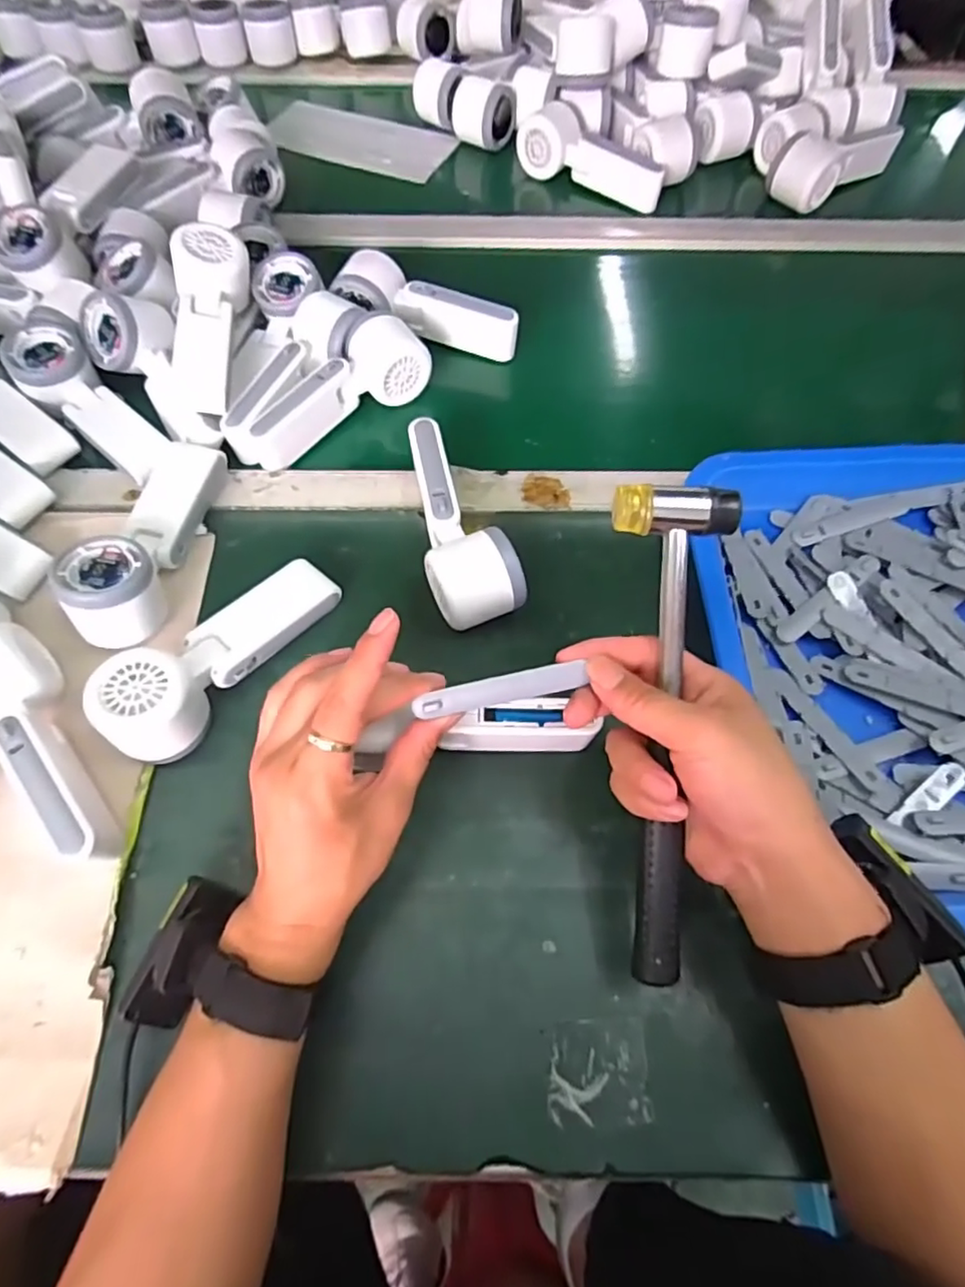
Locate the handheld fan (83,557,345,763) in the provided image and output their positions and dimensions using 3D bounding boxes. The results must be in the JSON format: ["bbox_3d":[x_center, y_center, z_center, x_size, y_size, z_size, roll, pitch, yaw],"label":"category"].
[{"bbox_3d":[-0.169,-0.001,0.398,0.057,0.050,0.160,31,67,15],"label":"handheld fan"}]

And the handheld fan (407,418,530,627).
[{"bbox_3d":[-0.025,-0.086,0.441,0.054,0.054,0.161,-20,64,-10],"label":"handheld fan"}]

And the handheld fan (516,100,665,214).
[{"bbox_3d":[0.122,-0.525,0.670,0.171,0.046,0.065,34,67,16],"label":"handheld fan"}]

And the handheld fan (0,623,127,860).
[{"bbox_3d":[-0.271,0.067,0.369,0.052,0.058,0.154,-30,66,-15],"label":"handheld fan"}]

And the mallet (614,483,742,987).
[{"bbox_3d":[0.095,0.045,0.309,0.056,0.019,0.246,1,90,0],"label":"mallet"}]

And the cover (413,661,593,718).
[{"bbox_3d":[0.008,0.024,0.320,0.087,0.010,0.013,-12,63,2],"label":"cover"}]

